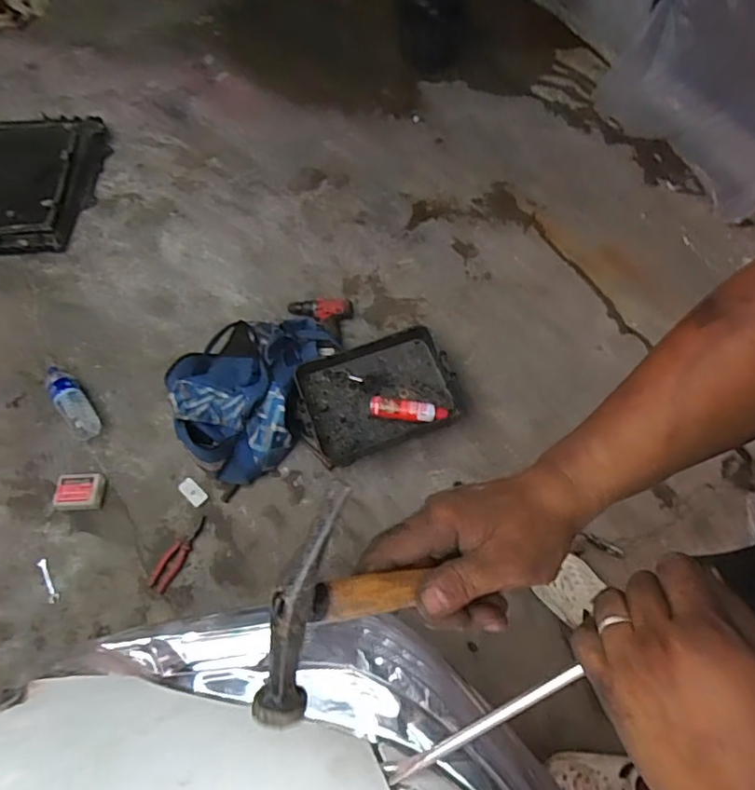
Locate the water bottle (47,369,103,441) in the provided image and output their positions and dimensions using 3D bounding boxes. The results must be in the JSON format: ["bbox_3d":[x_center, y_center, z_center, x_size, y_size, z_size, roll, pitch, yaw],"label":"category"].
[{"bbox_3d":[-0.859,0.011,1.519,0.083,0.057,0.263,-36,62,-14],"label":"water bottle"}]

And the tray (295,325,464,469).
[{"bbox_3d":[-0.007,-0.011,1.445,0.418,0.064,0.292,-22,59,-6],"label":"tray"}]

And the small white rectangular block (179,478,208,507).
[{"bbox_3d":[-0.486,0.255,1.434,0.085,0.012,0.042,39,72,18],"label":"small white rectangular block"}]

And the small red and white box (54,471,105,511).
[{"bbox_3d":[-0.776,0.249,1.419,0.122,0.036,0.092,-3,65,1],"label":"small red and white box"}]

